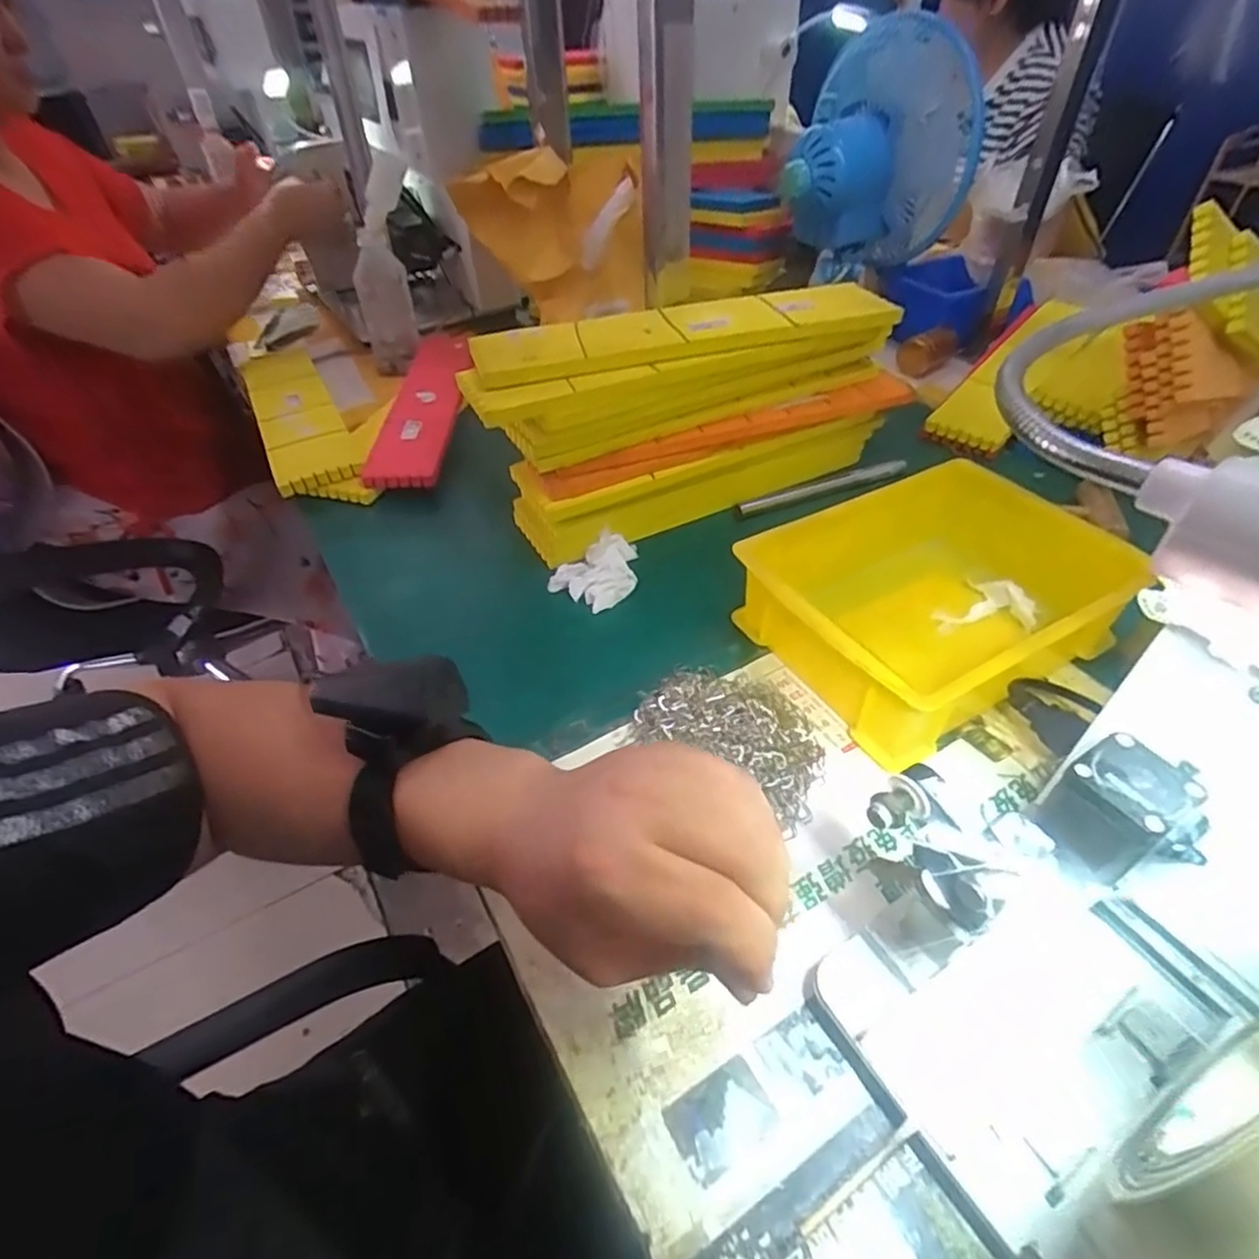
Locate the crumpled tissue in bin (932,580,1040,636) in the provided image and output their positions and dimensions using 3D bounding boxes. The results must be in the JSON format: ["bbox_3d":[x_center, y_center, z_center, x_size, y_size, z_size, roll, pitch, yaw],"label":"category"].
[{"bbox_3d":[0.270,-0.020,0.516,0.076,0.012,0.055,-4,47,5],"label":"crumpled tissue in bin"}]

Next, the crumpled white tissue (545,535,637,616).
[{"bbox_3d":[-0.019,-0.051,0.562,0.059,0.023,0.083,29,51,27],"label":"crumpled white tissue"}]

